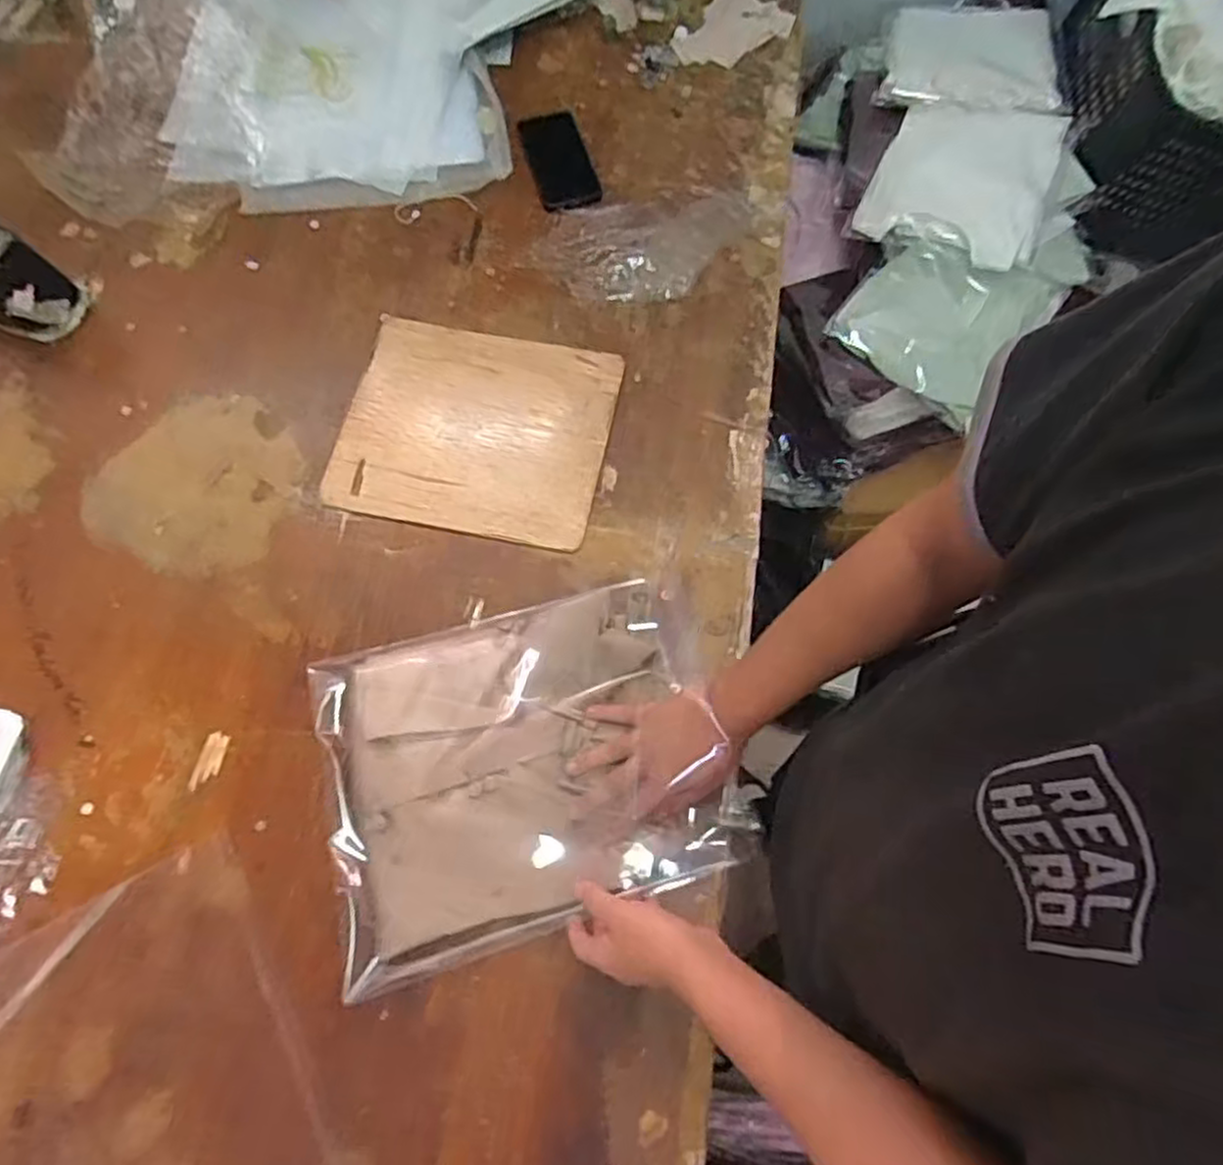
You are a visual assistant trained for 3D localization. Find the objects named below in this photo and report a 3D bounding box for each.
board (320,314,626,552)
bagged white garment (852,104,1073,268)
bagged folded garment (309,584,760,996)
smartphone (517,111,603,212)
[{"bbox_3d":[-0.148,-0.172,0.803,0.284,0.015,0.247,11,69,4],"label":"board"},{"bbox_3d":[0.565,-0.647,1.171,0.274,0.031,0.223,17,94,7],"label":"bagged white garment"},{"bbox_3d":[-0.077,0.161,0.650,0.345,0.052,0.280,-15,75,-5],"label":"bagged folded garment"},{"bbox_3d":[-0.070,-0.555,0.946,0.089,0.014,0.168,-15,74,-19],"label":"smartphone"}]

